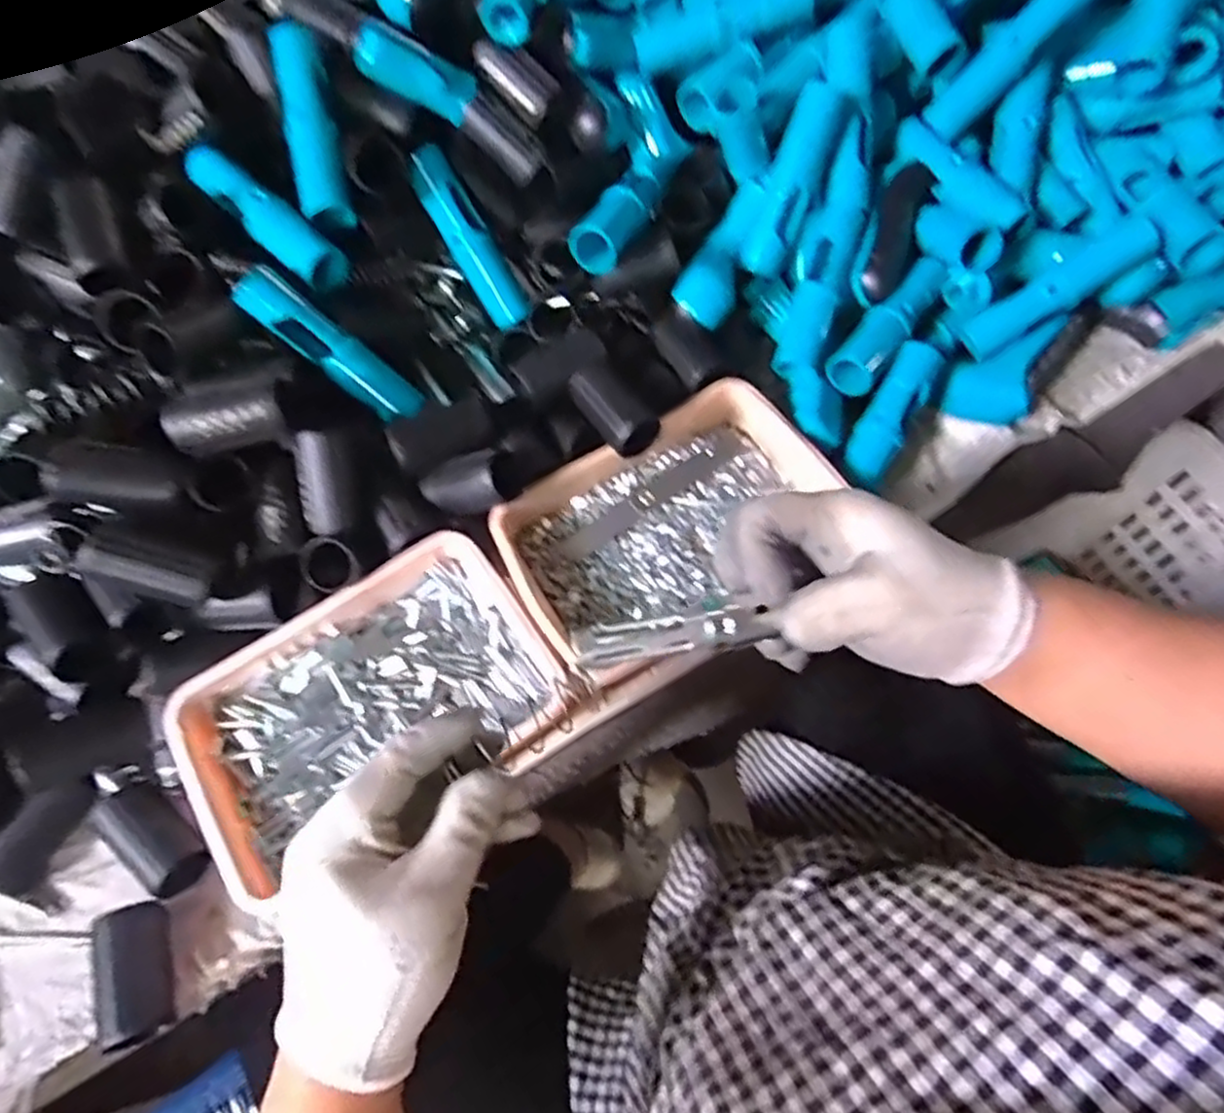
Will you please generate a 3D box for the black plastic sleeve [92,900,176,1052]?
[{"bbox_3d":[-0.243,0.210,0.367,0.028,0.023,0.063,-26,66,-9],"label":"black plastic sleeve"}]

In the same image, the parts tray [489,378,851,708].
[{"bbox_3d":[0.039,-0.017,0.460,0.202,0.040,0.144,-33,67,-12],"label":"parts tray"}]

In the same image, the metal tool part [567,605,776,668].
[{"bbox_3d":[0.028,0.034,0.315,0.086,0.008,0.016,-8,64,-2],"label":"metal tool part"}]

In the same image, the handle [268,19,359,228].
[{"bbox_3d":[-0.194,-0.279,0.463,0.027,0.021,0.133,-13,85,-3],"label":"handle"}]

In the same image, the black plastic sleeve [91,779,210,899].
[{"bbox_3d":[-0.256,0.154,0.405,0.065,0.029,0.028,38,72,19],"label":"black plastic sleeve"}]

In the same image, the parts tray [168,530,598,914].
[{"bbox_3d":[-0.136,0.084,0.418,0.202,0.033,0.144,-28,66,-10],"label":"parts tray"}]

